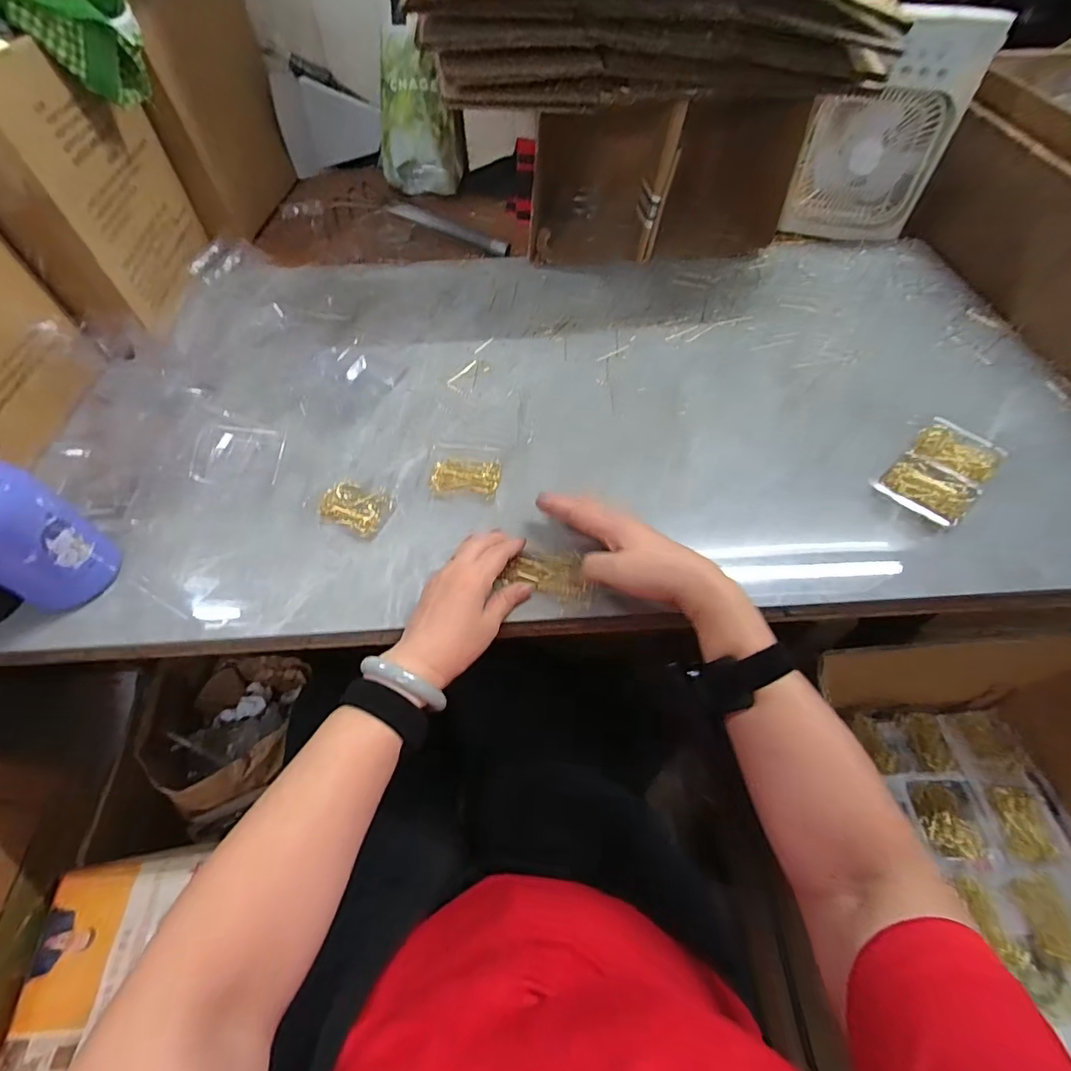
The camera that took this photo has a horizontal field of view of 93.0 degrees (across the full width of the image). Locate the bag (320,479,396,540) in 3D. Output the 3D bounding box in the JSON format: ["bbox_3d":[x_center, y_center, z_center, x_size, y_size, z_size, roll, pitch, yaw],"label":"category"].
[{"bbox_3d":[-0.174,-0.029,0.493,0.068,0.016,0.051,19,56,13],"label":"bag"}]

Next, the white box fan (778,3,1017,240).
[{"bbox_3d":[0.517,-0.596,0.763,0.177,0.269,0.077,16,56,11],"label":"white box fan"}]

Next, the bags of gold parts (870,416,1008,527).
[{"bbox_3d":[0.396,-0.063,0.496,0.155,0.019,0.074,-36,62,-23],"label":"bags of gold parts"}]

